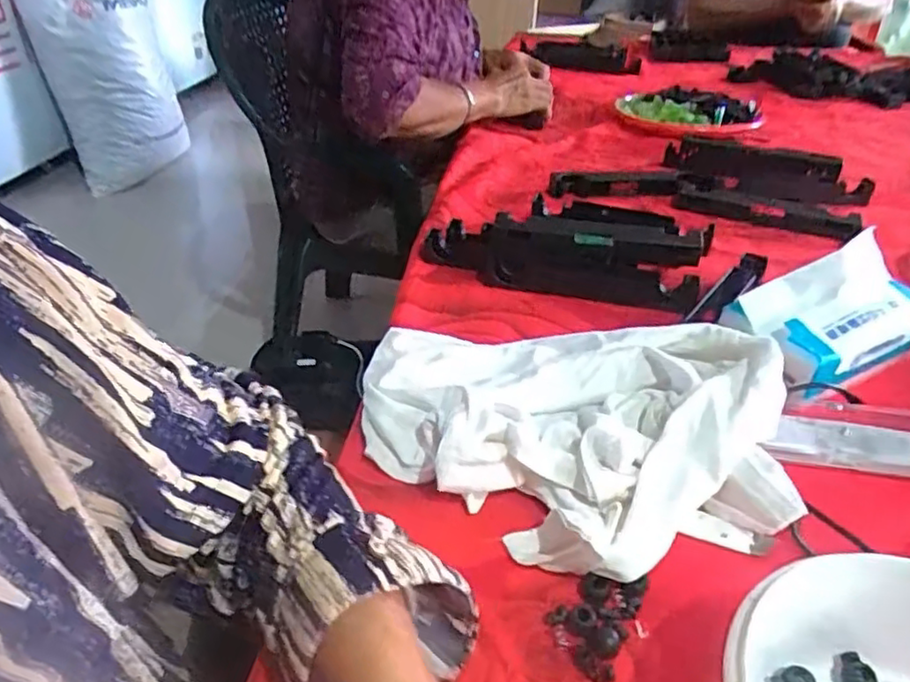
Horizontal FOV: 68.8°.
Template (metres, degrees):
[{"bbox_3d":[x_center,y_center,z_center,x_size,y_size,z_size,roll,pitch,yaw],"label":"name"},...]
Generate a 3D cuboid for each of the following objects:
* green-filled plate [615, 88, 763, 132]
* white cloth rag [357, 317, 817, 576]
[{"bbox_3d":[0.361,-0.355,1.032,0.219,0.036,0.173,11,37,12],"label":"green-filled plate"},{"bbox_3d":[0.071,0.056,0.449,0.278,0.054,0.198,7,36,11],"label":"white cloth rag"}]

